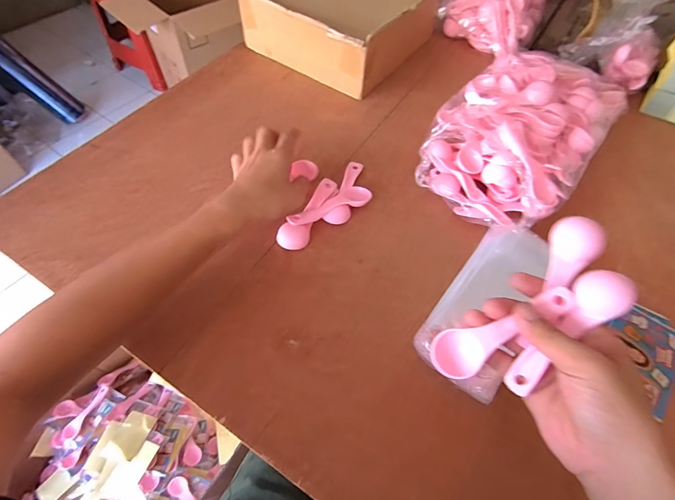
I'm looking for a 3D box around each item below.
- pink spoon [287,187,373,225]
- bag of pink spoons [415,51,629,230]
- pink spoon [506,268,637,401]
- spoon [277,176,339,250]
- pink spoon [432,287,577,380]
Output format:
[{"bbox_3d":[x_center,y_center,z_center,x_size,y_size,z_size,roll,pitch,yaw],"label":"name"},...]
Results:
[{"bbox_3d":[-0.010,-0.054,0.443,0.112,0.020,0.032,-22,61,-15],"label":"pink spoon"},{"bbox_3d":[0.260,-0.170,0.490,0.198,0.087,0.350,31,61,16],"label":"bag of pink spoons"},{"bbox_3d":[0.170,0.064,0.264,0.033,0.016,0.113,42,97,22],"label":"pink spoon"},{"bbox_3d":[-0.035,-0.048,0.440,0.033,0.018,0.115,23,59,12],"label":"spoon"},{"bbox_3d":[0.128,0.062,0.272,0.114,0.013,0.035,-28,61,2],"label":"pink spoon"}]

